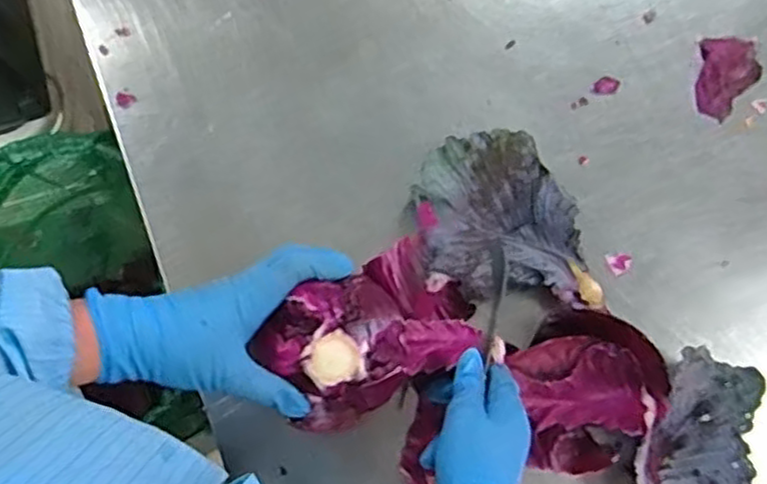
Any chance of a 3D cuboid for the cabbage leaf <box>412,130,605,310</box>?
[{"bbox_3d":[0.098,-0.015,0.614,0.137,0.061,0.160,-11,77,-4],"label":"cabbage leaf"}]

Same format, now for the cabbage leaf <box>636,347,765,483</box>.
[{"bbox_3d":[0.260,0.170,0.582,0.100,0.055,0.139,28,77,5],"label":"cabbage leaf"}]

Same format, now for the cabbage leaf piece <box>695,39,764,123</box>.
[{"bbox_3d":[0.332,-0.157,0.683,0.058,0.005,0.085,10,76,1],"label":"cabbage leaf piece"}]

